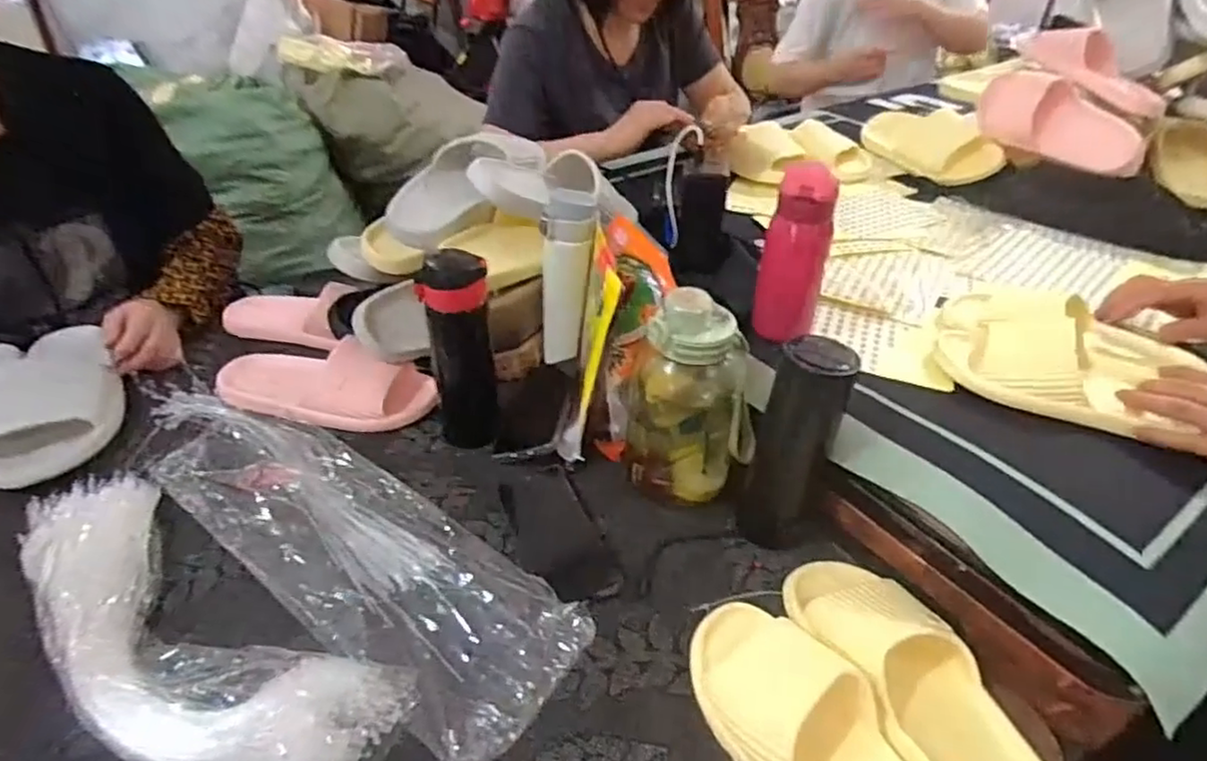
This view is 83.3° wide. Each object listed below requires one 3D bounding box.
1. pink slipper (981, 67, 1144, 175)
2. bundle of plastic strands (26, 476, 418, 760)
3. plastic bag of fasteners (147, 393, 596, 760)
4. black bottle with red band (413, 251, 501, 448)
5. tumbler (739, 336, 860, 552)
[{"bbox_3d":[0.670,-0.380,1.000,0.079,0.104,0.243,-20,51,-43],"label":"pink slipper"},{"bbox_3d":[-0.339,0.195,0.536,0.428,0.047,0.148,22,43,25],"label":"bundle of plastic strands"},{"bbox_3d":[-0.259,0.135,0.639,0.521,0.015,0.148,26,45,28],"label":"plastic bag of fasteners"},{"bbox_3d":[-0.148,-0.030,0.706,0.067,0.203,0.063,-4,38,-6],"label":"black bottle with red band"},{"bbox_3d":[0.170,0.061,0.611,0.075,0.188,0.070,21,43,24],"label":"tumbler"}]

